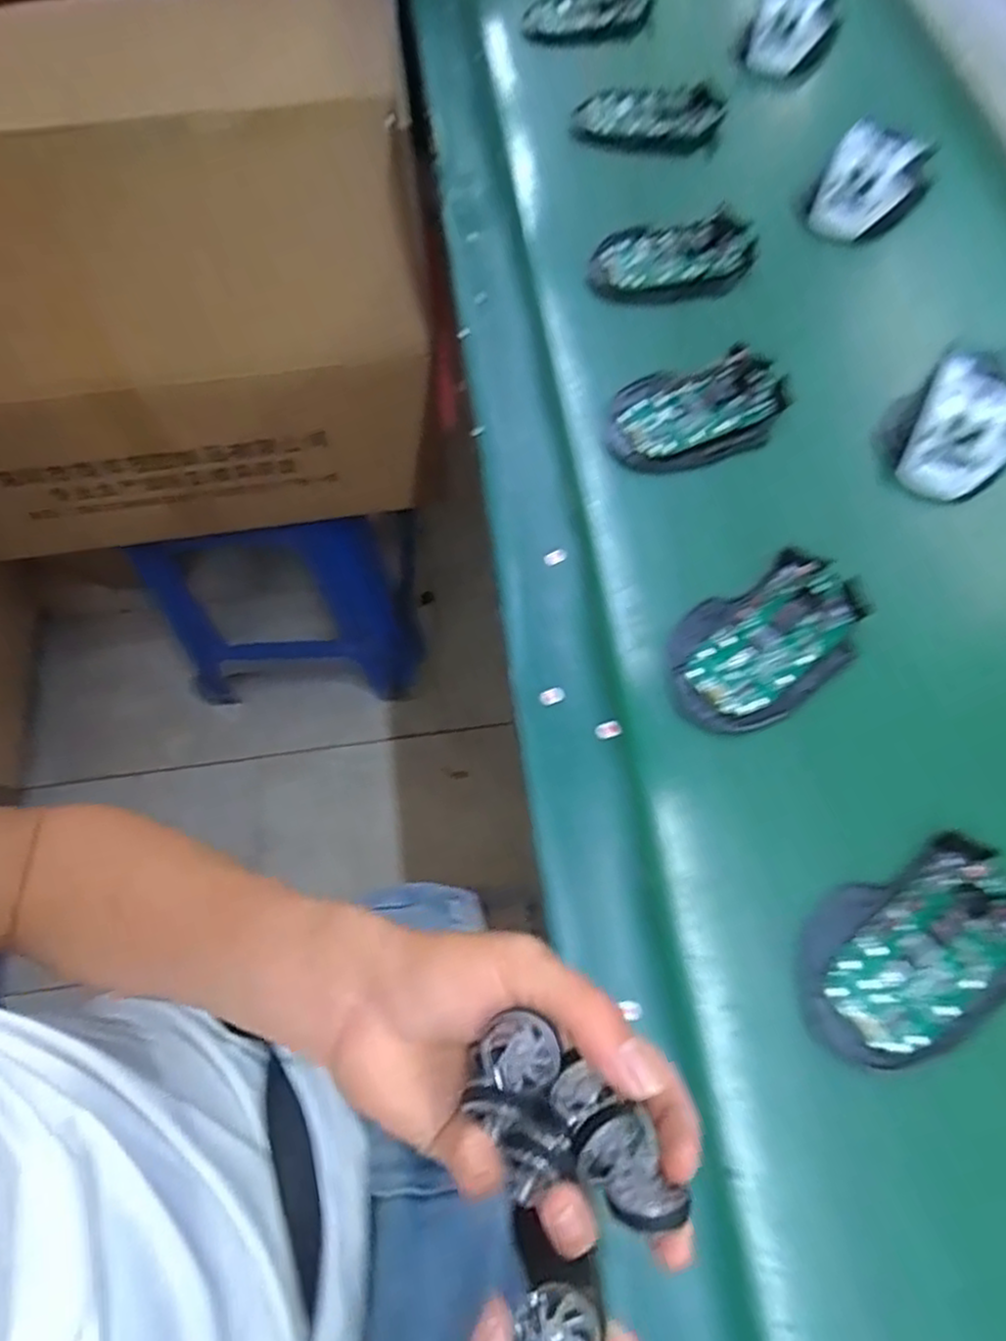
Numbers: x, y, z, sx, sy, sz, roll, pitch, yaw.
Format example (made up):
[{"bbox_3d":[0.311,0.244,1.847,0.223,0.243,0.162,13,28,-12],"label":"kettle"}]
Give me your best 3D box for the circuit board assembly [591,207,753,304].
[{"bbox_3d":[0.120,-0.293,0.524,0.117,0.016,0.057,-8,65,-2],"label":"circuit board assembly"}]

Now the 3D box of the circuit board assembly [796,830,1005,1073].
[{"bbox_3d":[0.188,0.127,0.332,0.113,0.025,0.072,-23,66,-9],"label":"circuit board assembly"}]

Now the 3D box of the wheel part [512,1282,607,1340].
[{"bbox_3d":[0.016,0.194,0.215,0.024,0.010,0.023,-14,42,2],"label":"wheel part"}]

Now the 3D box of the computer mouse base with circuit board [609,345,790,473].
[{"bbox_3d":[0.122,-0.162,0.462,0.113,0.017,0.067,-11,65,-3],"label":"computer mouse base with circuit board"}]

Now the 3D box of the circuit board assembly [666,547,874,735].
[{"bbox_3d":[0.142,-0.016,0.399,0.115,0.021,0.071,-29,67,-11],"label":"circuit board assembly"}]

